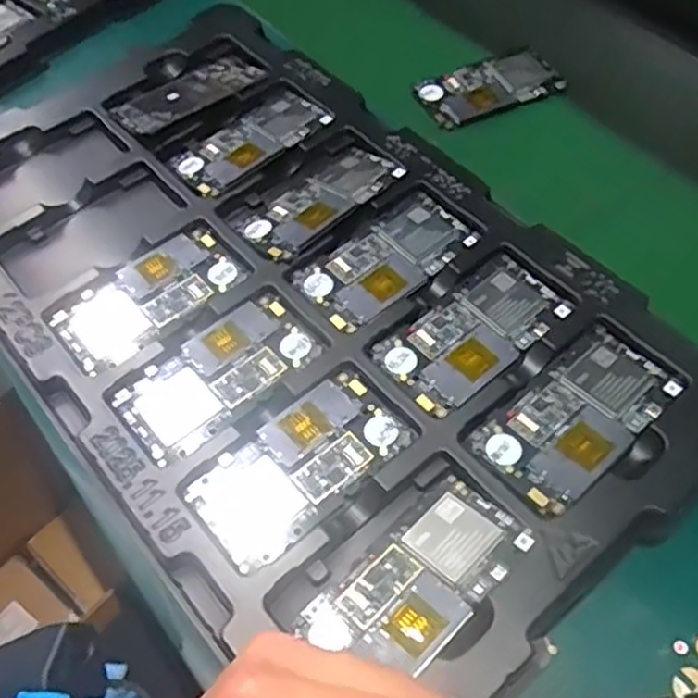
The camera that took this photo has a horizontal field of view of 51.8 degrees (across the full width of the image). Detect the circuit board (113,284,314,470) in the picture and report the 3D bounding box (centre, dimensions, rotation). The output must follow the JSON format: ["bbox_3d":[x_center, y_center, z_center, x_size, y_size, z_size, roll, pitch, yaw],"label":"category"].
[{"bbox_3d":[-0.082,0.015,0.457,0.125,0.004,0.066,-37,64,-21],"label":"circuit board"}]

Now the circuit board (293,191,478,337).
[{"bbox_3d":[0.028,-0.064,0.502,0.123,0.004,0.064,-36,63,-21],"label":"circuit board"}]

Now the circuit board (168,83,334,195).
[{"bbox_3d":[-0.076,-0.167,0.569,0.127,0.005,0.058,-38,64,-22],"label":"circuit board"}]

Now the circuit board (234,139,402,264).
[{"bbox_3d":[-0.018,-0.111,0.532,0.125,0.007,0.052,-35,63,-20],"label":"circuit board"}]

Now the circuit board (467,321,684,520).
[{"bbox_3d":[0.136,0.038,0.425,0.125,0.005,0.067,-37,64,-21],"label":"circuit board"}]

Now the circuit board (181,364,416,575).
[{"bbox_3d":[-0.028,0.067,0.419,0.126,0.006,0.067,-36,63,-21],"label":"circuit board"}]

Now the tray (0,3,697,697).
[{"bbox_3d":[-0.047,-0.049,0.488,0.323,0.017,0.540,-36,61,-21],"label":"tray"}]

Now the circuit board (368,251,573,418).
[{"bbox_3d":[0.082,-0.010,0.468,0.123,0.008,0.065,-35,63,-20],"label":"circuit board"}]

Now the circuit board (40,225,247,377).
[{"bbox_3d":[-0.137,-0.037,0.495,0.129,0.007,0.067,-37,64,-19],"label":"circuit board"}]

